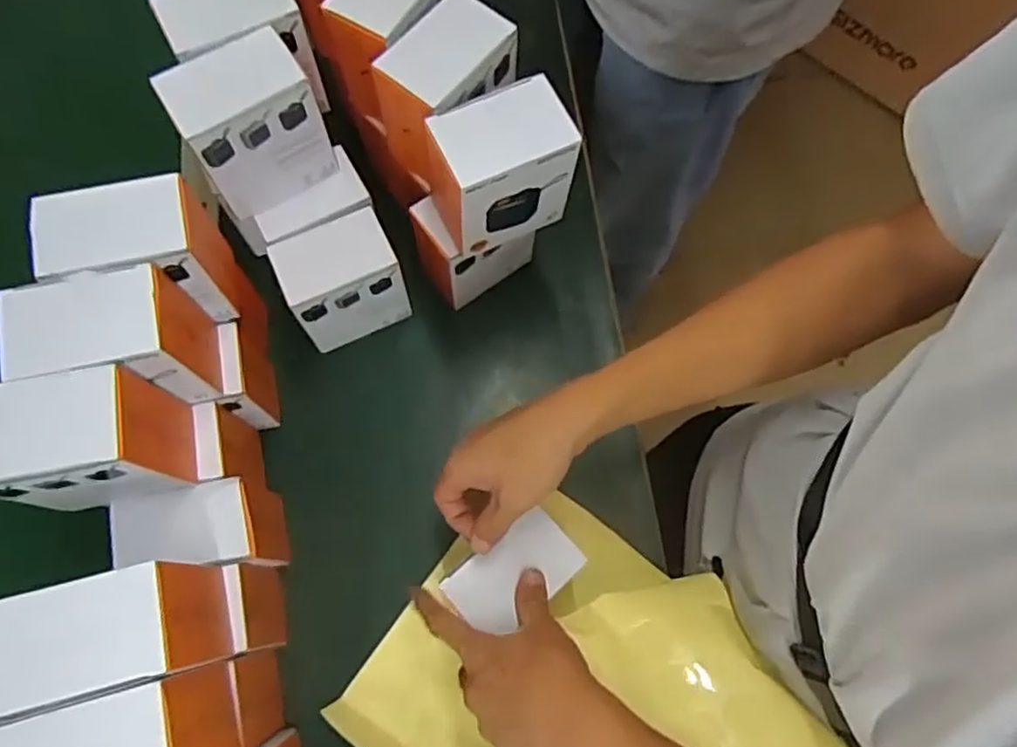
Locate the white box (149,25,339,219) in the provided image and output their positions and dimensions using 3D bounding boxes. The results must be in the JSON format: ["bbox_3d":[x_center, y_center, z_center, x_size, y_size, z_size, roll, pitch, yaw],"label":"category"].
[{"bbox_3d":[-0.202,-0.196,0.537,0.100,0.108,0.064,-31,76,-11],"label":"white box"}]

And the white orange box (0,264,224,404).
[{"bbox_3d":[-0.272,-0.018,0.480,0.102,0.111,0.066,-15,74,-7],"label":"white orange box"}]

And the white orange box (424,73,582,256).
[{"bbox_3d":[-0.008,-0.162,0.539,0.095,0.122,0.074,-24,75,-9],"label":"white orange box"}]

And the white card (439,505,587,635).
[{"bbox_3d":[0.004,0.148,0.501,0.097,0.007,0.054,-32,77,-11],"label":"white card"}]

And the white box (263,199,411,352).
[{"bbox_3d":[-0.148,-0.083,0.626,0.104,0.128,0.072,-22,75,-8],"label":"white box"}]

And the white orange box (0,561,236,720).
[{"bbox_3d":[-0.242,0.161,0.422,0.101,0.105,0.064,-14,74,-6],"label":"white orange box"}]

